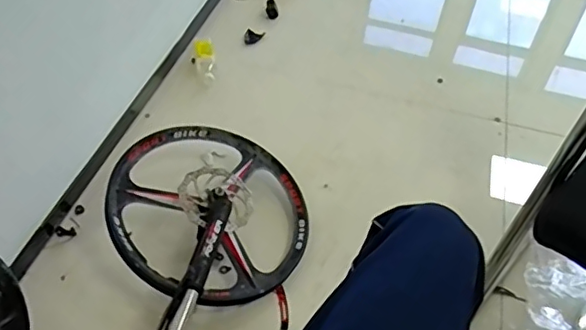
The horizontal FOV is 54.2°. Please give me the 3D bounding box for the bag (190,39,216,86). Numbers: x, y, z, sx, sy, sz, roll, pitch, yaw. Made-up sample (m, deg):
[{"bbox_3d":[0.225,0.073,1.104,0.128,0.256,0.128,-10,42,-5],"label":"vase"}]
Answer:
[{"bbox_3d":[-0.252,-0.294,1.613,0.065,0.035,0.190,-2,47,-7],"label":"bag"}]

